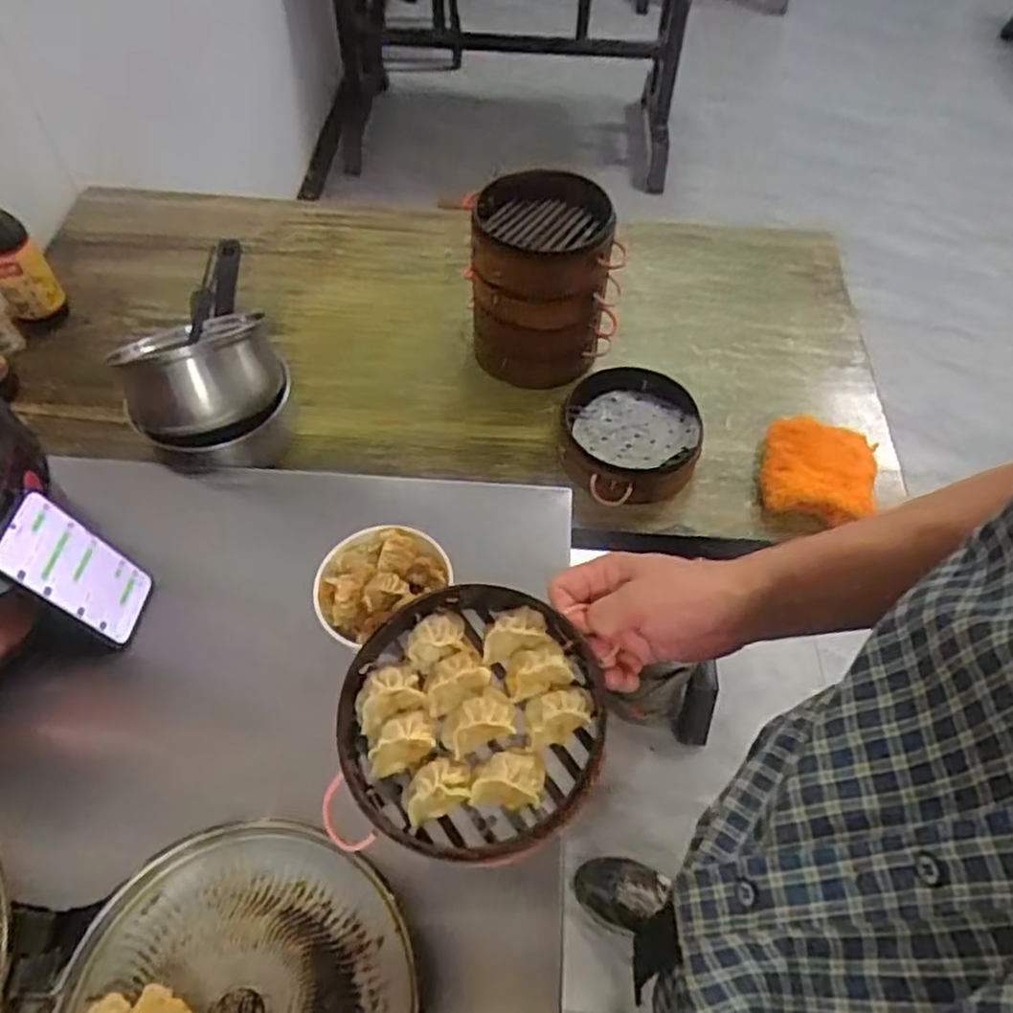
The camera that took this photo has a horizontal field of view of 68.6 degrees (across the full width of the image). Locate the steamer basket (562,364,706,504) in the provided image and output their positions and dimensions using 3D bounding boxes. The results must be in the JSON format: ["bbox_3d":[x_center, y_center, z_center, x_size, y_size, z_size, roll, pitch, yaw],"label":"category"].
[{"bbox_3d":[0.147,-0.082,0.891,0.158,0.059,0.181,8,55,1],"label":"steamer basket"}]

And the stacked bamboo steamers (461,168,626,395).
[{"bbox_3d":[0.041,-0.278,0.937,0.174,0.204,0.161,-2,55,-6],"label":"stacked bamboo steamers"}]

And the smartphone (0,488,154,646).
[{"bbox_3d":[-0.369,0.058,0.648,0.008,0.161,0.075,-3,55,15],"label":"smartphone"}]

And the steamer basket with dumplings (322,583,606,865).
[{"bbox_3d":[-0.023,0.130,0.470,0.163,0.039,0.165,4,55,-2],"label":"steamer basket with dumplings"}]

